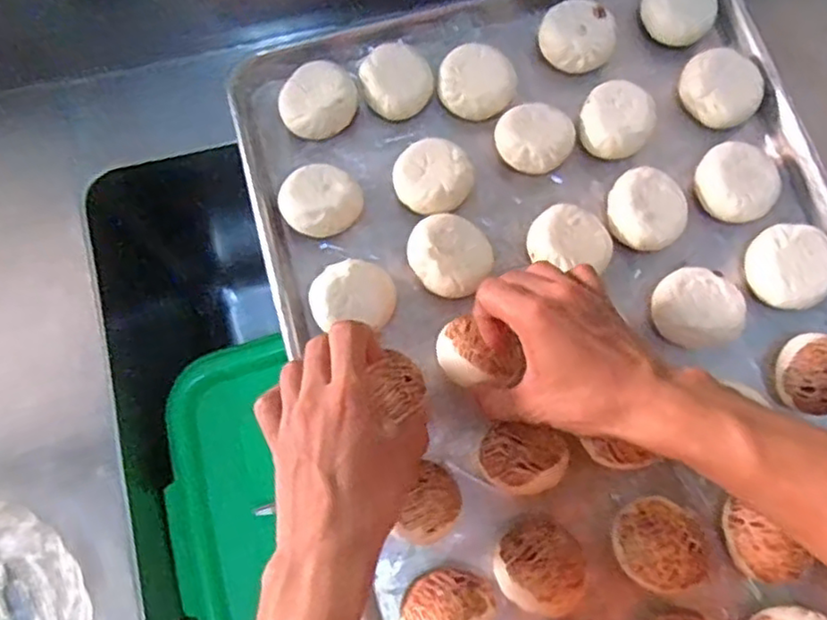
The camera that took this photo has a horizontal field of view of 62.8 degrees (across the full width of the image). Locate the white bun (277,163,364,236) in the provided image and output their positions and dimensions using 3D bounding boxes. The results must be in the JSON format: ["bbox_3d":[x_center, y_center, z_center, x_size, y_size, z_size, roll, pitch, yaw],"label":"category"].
[{"bbox_3d":[-0.065,-0.076,0.480,0.054,0.031,0.051,-32,79,-7],"label":"white bun"}]

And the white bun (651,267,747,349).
[{"bbox_3d":[0.192,0.000,0.465,0.058,0.041,0.055,0,77,0],"label":"white bun"}]

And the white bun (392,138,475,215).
[{"bbox_3d":[0.014,-0.094,0.486,0.055,0.026,0.054,0,77,0],"label":"white bun"}]

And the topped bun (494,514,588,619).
[{"bbox_3d":[0.078,0.159,0.422,0.051,0.039,0.053,0,77,0],"label":"topped bun"}]

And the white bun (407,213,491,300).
[{"bbox_3d":[0.025,-0.038,0.475,0.056,0.035,0.053,0,77,0],"label":"white bun"}]

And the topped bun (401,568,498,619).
[{"bbox_3d":[0.023,0.185,0.413,0.059,0.046,0.047,-9,77,-2],"label":"topped bun"}]

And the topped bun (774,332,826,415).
[{"bbox_3d":[0.263,0.043,0.447,0.045,0.035,0.050,-17,78,-4],"label":"topped bun"}]

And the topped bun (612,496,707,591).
[{"bbox_3d":[0.153,0.146,0.427,0.052,0.036,0.051,0,77,0],"label":"topped bun"}]

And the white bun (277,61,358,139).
[{"bbox_3d":[-0.070,-0.152,0.496,0.052,0.024,0.055,0,77,0],"label":"white bun"}]

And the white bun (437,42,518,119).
[{"bbox_3d":[0.047,-0.166,0.499,0.056,0.029,0.047,5,77,1],"label":"white bun"}]

